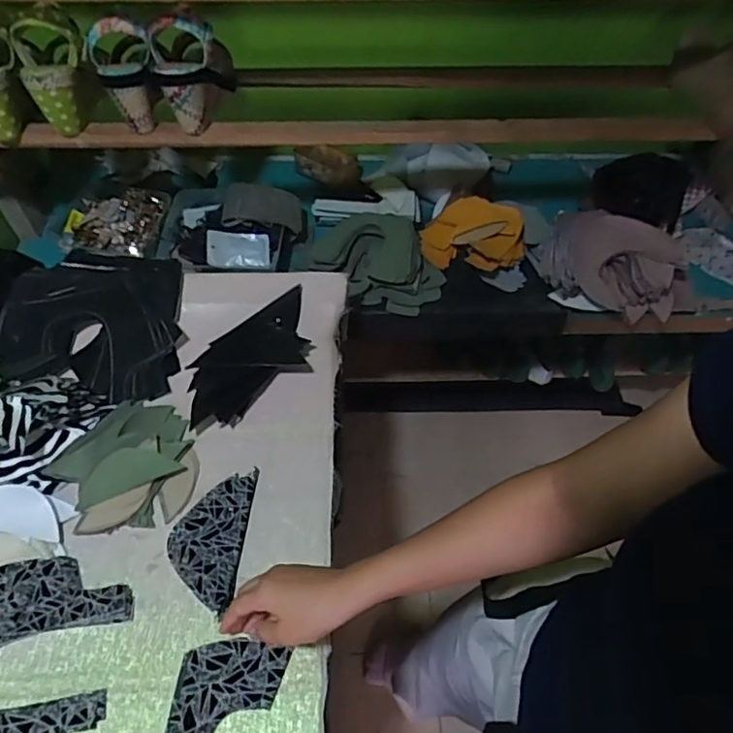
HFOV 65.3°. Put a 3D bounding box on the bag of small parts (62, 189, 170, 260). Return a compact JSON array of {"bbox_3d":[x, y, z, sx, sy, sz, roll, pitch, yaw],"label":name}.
[{"bbox_3d":[-0.425,-0.246,0.968,0.152,0.035,0.147,4,54,1],"label":"bag of small parts"}]

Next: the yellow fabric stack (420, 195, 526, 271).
[{"bbox_3d":[0.190,-0.231,0.984,0.166,0.054,0.167,20,56,12],"label":"yellow fabric stack"}]

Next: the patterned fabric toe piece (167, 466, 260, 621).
[{"bbox_3d":[-0.164,0.173,0.592,0.075,0.010,0.141,5,54,2],"label":"patterned fabric toe piece"}]

